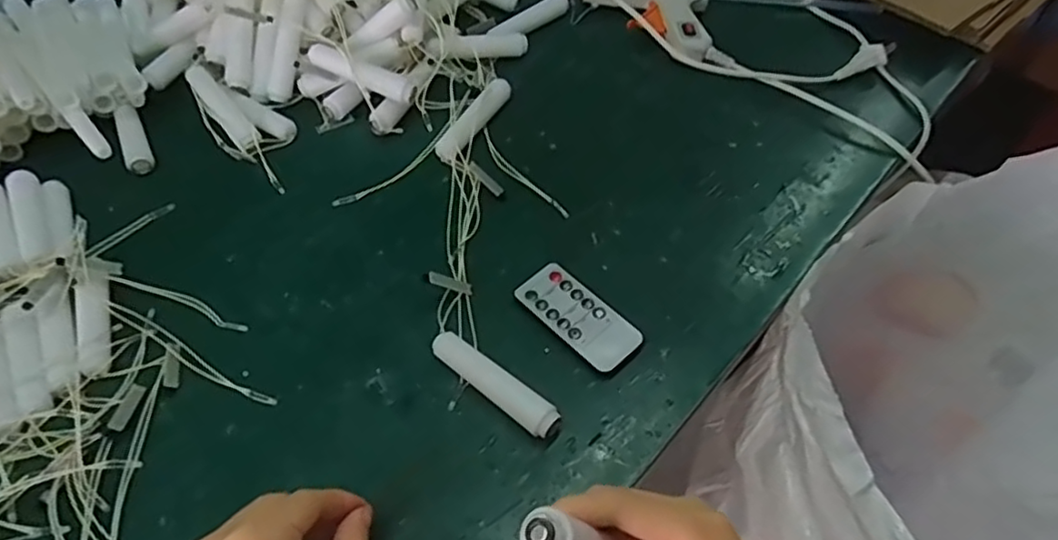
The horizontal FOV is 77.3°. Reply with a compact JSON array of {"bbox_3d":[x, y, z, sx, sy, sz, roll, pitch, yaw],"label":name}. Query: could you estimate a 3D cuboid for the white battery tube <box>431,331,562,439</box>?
[{"bbox_3d":[-0.020,0.066,0.391,0.091,0.017,0.020,34,61,24],"label":"white battery tube"}]

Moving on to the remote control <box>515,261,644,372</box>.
[{"bbox_3d":[0.031,0.029,0.419,0.038,0.008,0.081,-36,60,-23],"label":"remote control"}]

